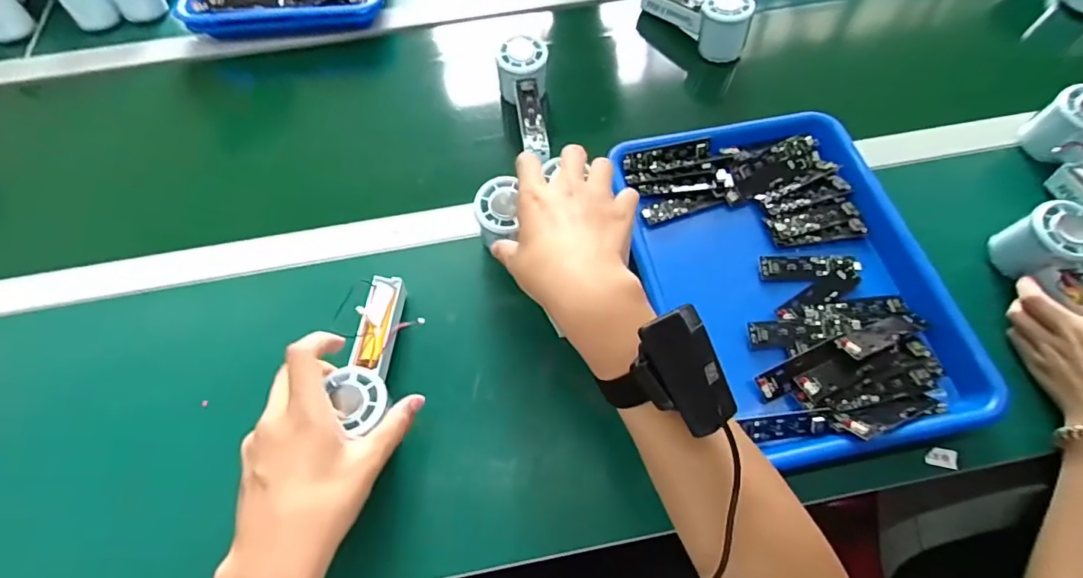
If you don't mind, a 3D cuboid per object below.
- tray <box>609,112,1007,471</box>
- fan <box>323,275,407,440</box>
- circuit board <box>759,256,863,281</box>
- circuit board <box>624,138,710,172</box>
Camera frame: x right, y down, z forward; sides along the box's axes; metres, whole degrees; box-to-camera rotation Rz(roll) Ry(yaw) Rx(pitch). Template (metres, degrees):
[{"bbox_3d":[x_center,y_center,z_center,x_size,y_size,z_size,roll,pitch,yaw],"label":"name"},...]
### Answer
[{"bbox_3d":[0.217,-0.017,0.478,0.248,0.035,0.328,-10,62,-4],"label":"tray"},{"bbox_3d":[-0.140,0.051,0.433,0.041,0.027,0.145,-2,47,1],"label":"fan"},{"bbox_3d":[0.248,-0.021,0.484,0.085,0.007,0.026,1,62,2],"label":"circuit board"},{"bbox_3d":[0.130,-0.134,0.537,0.087,0.015,0.024,-8,65,-2],"label":"circuit board"}]

